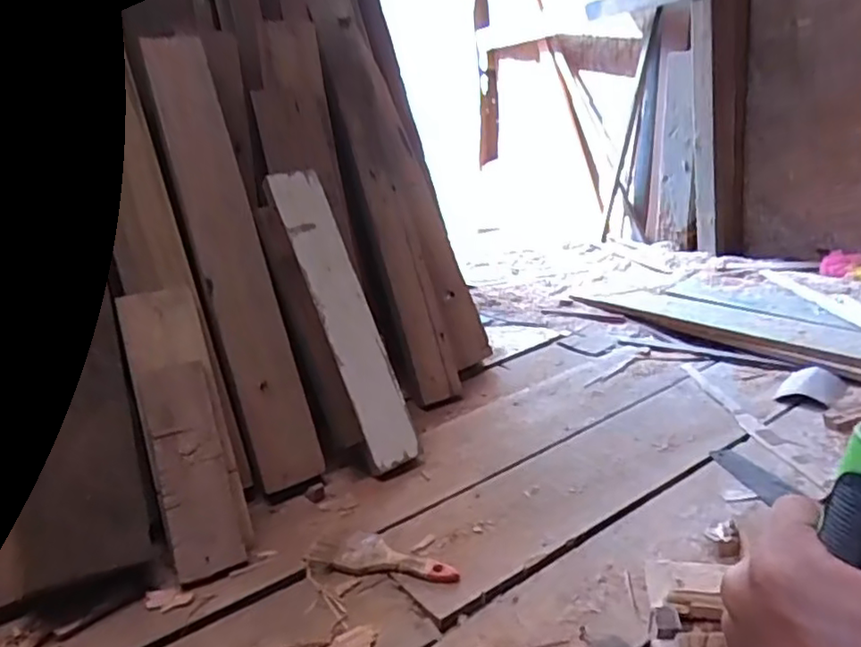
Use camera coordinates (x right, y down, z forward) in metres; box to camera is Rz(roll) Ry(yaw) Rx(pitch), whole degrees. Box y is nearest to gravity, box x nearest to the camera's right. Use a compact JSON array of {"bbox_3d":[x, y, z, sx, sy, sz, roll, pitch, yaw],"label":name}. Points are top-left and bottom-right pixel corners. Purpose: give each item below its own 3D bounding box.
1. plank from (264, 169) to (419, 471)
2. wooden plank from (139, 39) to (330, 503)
[{"bbox_3d":[-0.136,-0.015,1.006,0.089,0.492,0.025,-18,-7,-33],"label":"plank"},{"bbox_3d":[-0.313,-0.112,0.997,0.097,0.734,0.028,-15,-6,-27],"label":"wooden plank"}]

